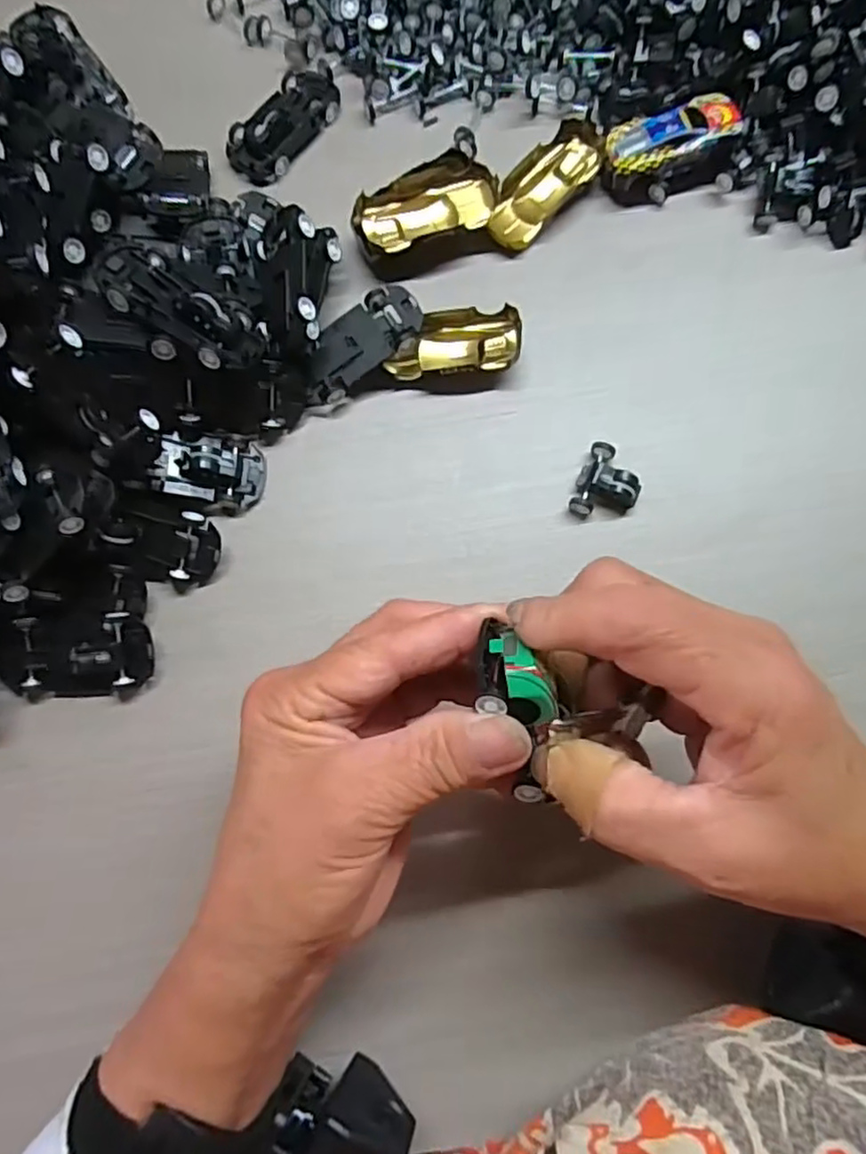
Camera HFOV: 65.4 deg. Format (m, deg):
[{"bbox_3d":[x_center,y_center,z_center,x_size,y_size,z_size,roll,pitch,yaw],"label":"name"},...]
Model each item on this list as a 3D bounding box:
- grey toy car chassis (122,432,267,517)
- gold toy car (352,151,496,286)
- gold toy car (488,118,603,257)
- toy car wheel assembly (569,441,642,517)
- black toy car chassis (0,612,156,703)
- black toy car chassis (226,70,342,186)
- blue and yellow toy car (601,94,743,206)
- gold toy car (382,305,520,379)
[{"bbox_3d":[-0.098,-0.046,0.289,0.050,0.016,0.033,18,77,-21],"label":"grey toy car chassis"},{"bbox_3d":[-0.003,-0.169,0.316,0.068,0.020,0.038,-24,80,-3],"label":"gold toy car"},{"bbox_3d":[0.053,-0.188,0.322,0.029,0.013,0.069,44,83,8],"label":"gold toy car"},{"bbox_3d":[0.077,-0.041,0.293,0.027,0.012,0.033,18,81,4],"label":"toy car wheel assembly"},{"bbox_3d":[-0.147,0.033,0.278,0.061,0.018,0.033,-1,80,1],"label":"black toy car chassis"},{"bbox_3d":[-0.073,-0.224,0.332,0.031,0.013,0.065,34,82,6],"label":"black toy car chassis"},{"bbox_3d":[0.114,-0.200,0.317,0.064,0.023,0.035,-13,80,-2],"label":"blue and yellow toy car"},{"bbox_3d":[0.010,-0.107,0.305,0.058,0.018,0.032,-2,80,0],"label":"gold toy car"}]

